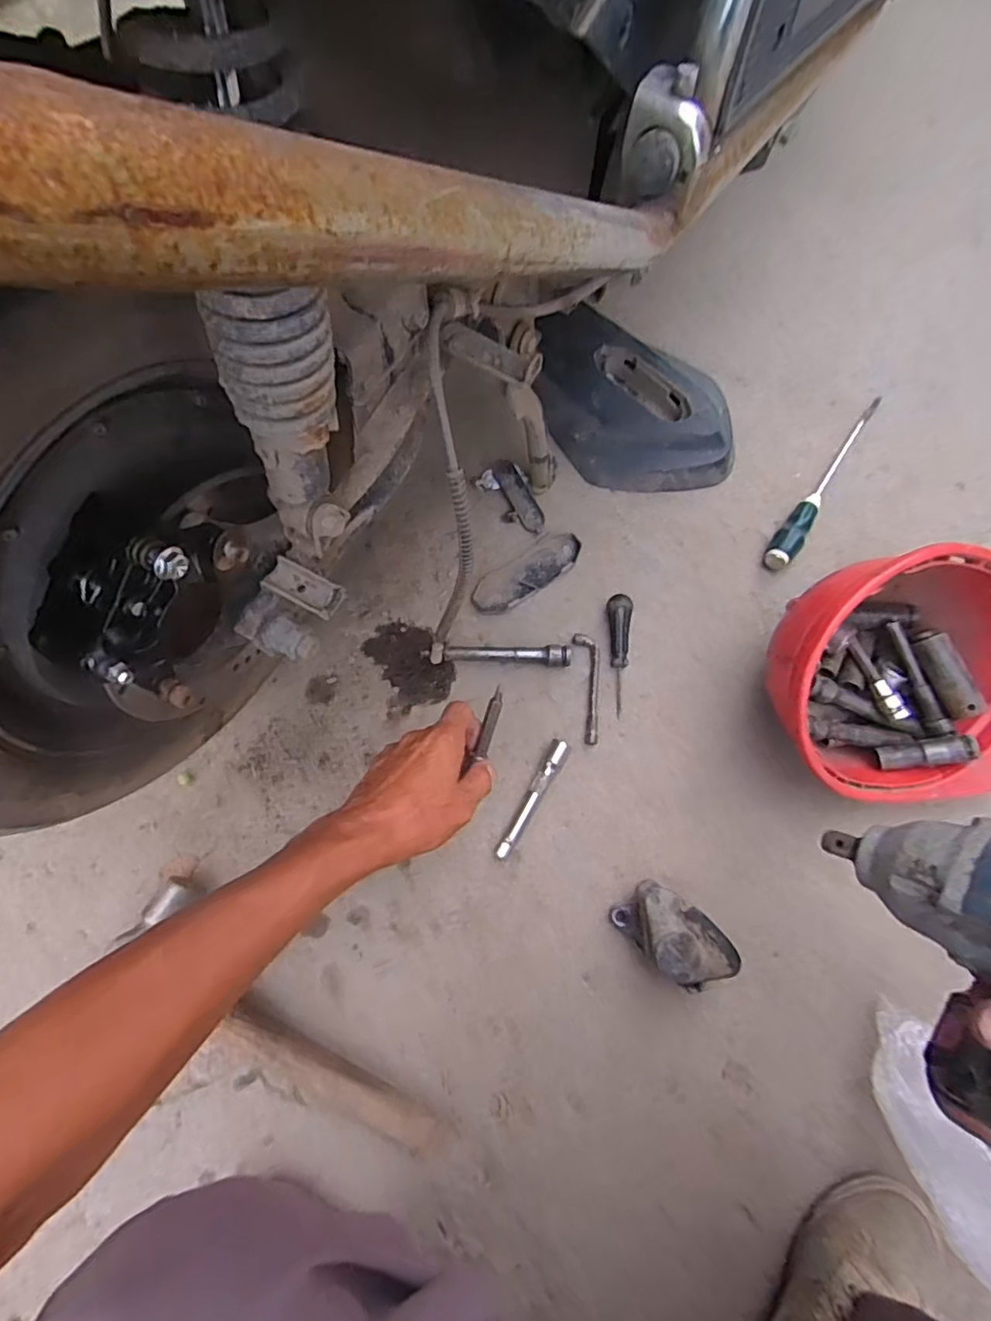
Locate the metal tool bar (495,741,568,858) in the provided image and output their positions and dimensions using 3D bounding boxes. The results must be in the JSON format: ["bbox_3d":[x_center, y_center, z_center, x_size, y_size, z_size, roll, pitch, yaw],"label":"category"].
[{"bbox_3d":[0.035,0.133,0.585,0.017,0.016,0.124,29,74,9],"label":"metal tool bar"}]

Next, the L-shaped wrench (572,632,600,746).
[{"bbox_3d":[0.098,0.027,0.619,0.024,0.007,0.115,-4,72,-1],"label":"L-shaped wrench"}]

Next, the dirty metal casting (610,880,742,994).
[{"bbox_3d":[0.155,0.239,0.525,0.098,0.065,0.062,37,76,11],"label":"dirty metal casting"}]

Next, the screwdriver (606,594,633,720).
[{"bbox_3d":[0.126,-0.010,0.627,0.025,0.022,0.125,7,72,2],"label":"screwdriver"}]

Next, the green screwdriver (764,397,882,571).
[{"bbox_3d":[0.384,-0.217,0.694,0.027,0.032,0.281,34,75,10],"label":"green screwdriver"}]

